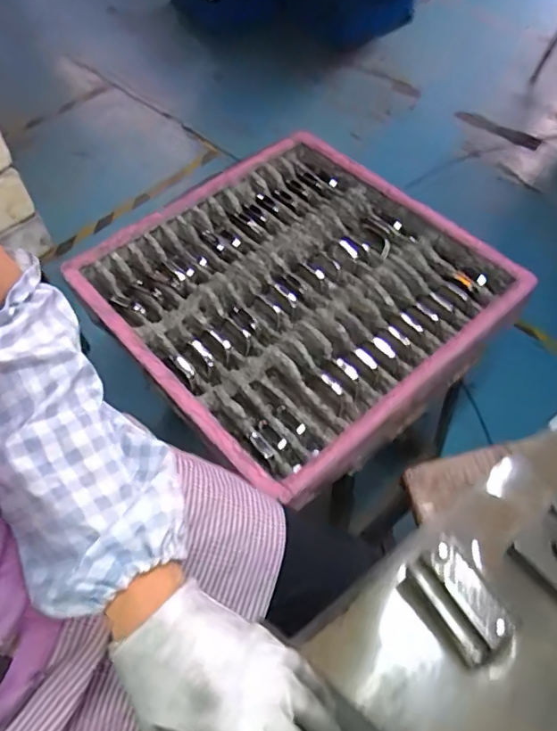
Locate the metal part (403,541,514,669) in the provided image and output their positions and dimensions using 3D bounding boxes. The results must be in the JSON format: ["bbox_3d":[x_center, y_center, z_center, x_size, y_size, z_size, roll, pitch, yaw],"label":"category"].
[{"bbox_3d":[0.116,0.159,0.370,0.036,0.058,0.066,-30,60,-16],"label":"metal part"}]

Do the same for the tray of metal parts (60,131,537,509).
[{"bbox_3d":[0.026,-0.130,0.901,0.548,0.055,0.547,-37,64,-19],"label":"tray of metal parts"}]

